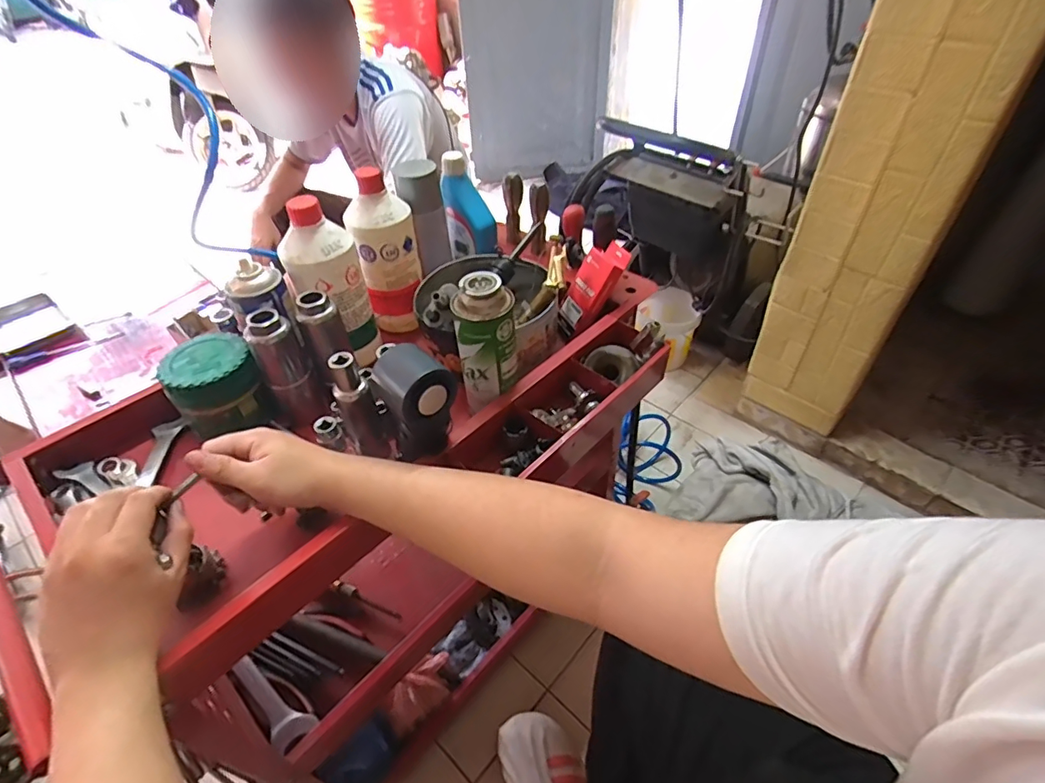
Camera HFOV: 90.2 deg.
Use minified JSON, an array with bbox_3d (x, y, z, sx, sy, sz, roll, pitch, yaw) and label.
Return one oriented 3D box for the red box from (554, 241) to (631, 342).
[{"bbox_3d":[0.088,-0.135,0.701,0.025,0.140,0.058,13,32,-38],"label":"red box"}]

